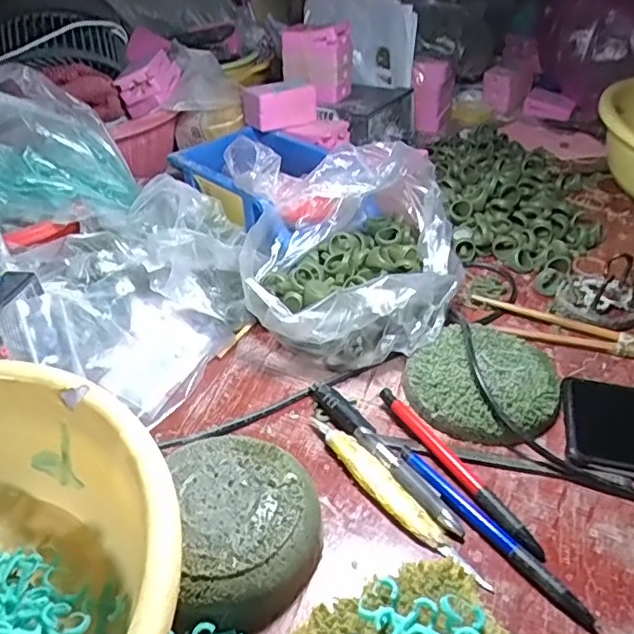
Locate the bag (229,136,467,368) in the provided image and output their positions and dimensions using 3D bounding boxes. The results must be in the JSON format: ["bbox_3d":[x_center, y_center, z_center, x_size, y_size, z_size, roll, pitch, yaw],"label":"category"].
[{"bbox_3d":[0.028,-0.059,0.494,0.183,0.100,0.199,-4,38,-6],"label":"bag"}]

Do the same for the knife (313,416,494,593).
[{"bbox_3d":[0.043,0.105,0.362,0.019,0.007,0.147,-25,45,-29],"label":"knife"}]

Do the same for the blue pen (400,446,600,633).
[{"bbox_3d":[0.098,0.121,0.341,0.012,0.009,0.138,-25,45,-29],"label":"blue pen"}]

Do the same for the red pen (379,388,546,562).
[{"bbox_3d":[0.087,0.092,0.374,0.013,0.013,0.141,-20,43,-25],"label":"red pen"}]

